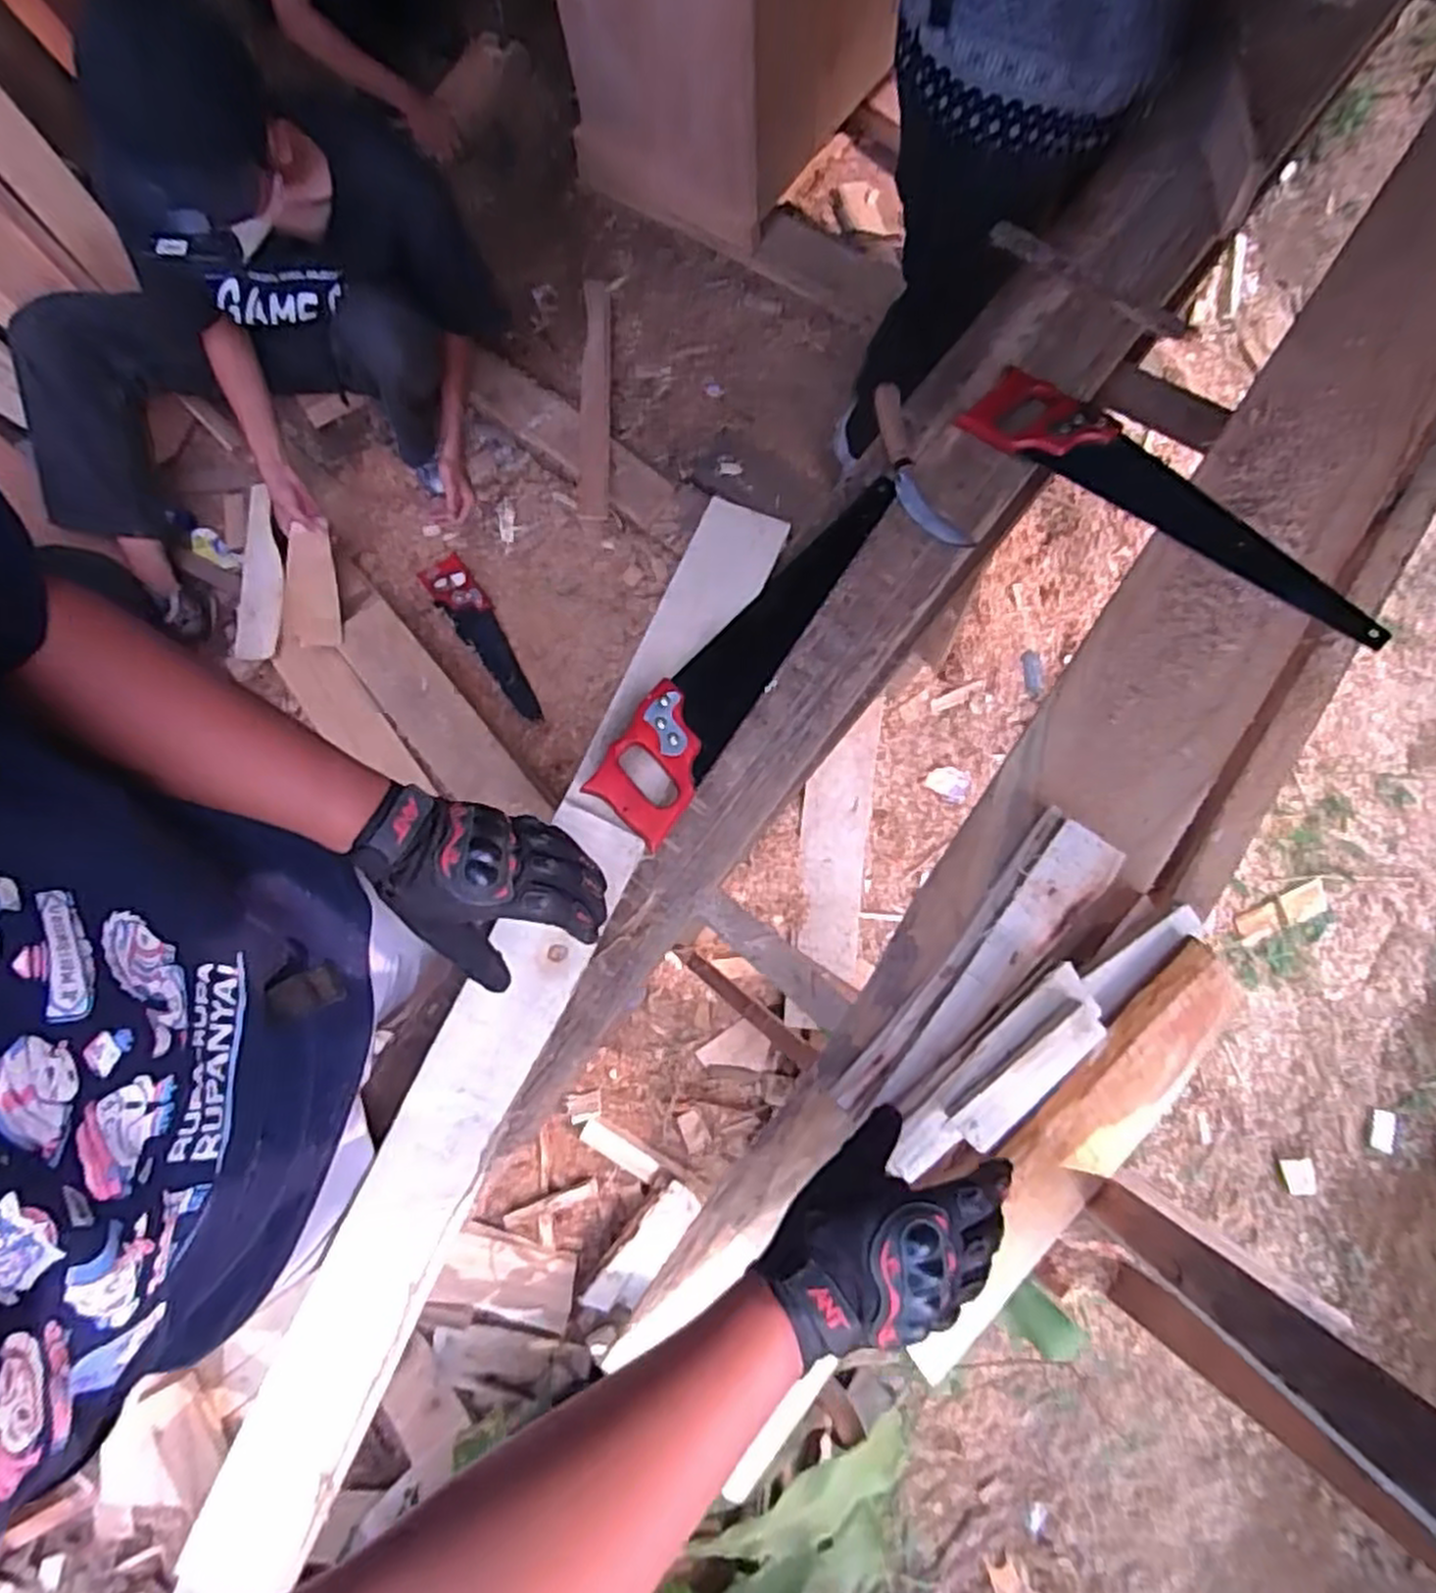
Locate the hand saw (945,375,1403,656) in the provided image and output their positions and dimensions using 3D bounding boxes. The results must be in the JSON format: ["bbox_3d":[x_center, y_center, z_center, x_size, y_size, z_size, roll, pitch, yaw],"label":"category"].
[{"bbox_3d":[0.463,-0.292,0.799,0.461,0.032,0.084,37,79,10],"label":"hand saw"}]

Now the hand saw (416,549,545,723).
[{"bbox_3d":[-0.440,-0.301,1.501,0.081,0.034,0.368,-35,77,-7],"label":"hand saw"}]

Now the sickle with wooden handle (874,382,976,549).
[{"bbox_3d":[0.201,-0.338,0.816,0.042,0.036,0.199,-24,76,-5],"label":"sickle with wooden handle"}]

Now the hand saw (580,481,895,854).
[{"bbox_3d":[0.027,-0.156,0.767,0.085,0.037,0.436,31,78,9],"label":"hand saw"}]

